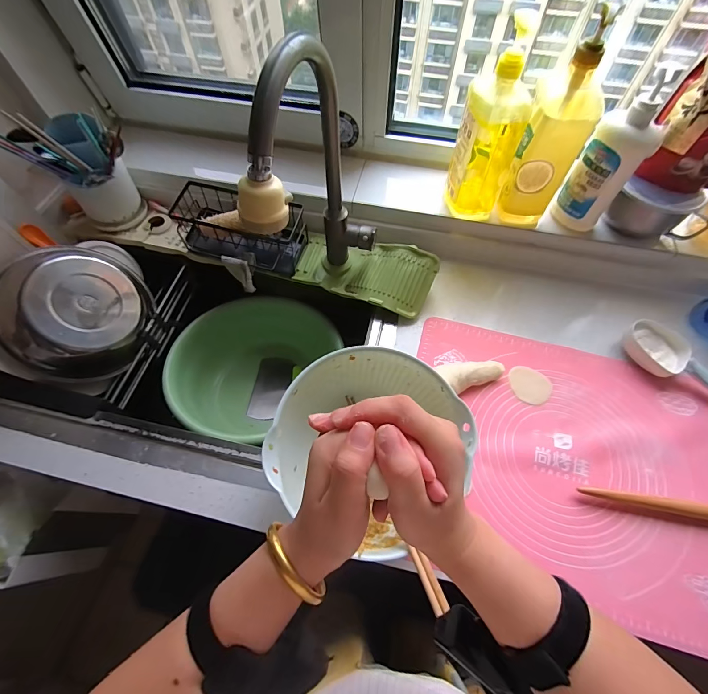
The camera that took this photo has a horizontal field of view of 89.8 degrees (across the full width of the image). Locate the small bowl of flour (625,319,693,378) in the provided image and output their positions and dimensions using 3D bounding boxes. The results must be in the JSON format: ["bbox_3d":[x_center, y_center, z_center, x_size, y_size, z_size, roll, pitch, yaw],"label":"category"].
[{"bbox_3d":[0.517,0.002,0.613,0.082,0.038,0.096,-35,69,-16],"label":"small bowl of flour"}]

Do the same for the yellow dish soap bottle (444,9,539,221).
[{"bbox_3d":[0.222,-0.346,0.574,0.101,0.277,0.089,14,63,8],"label":"yellow dish soap bottle"}]

